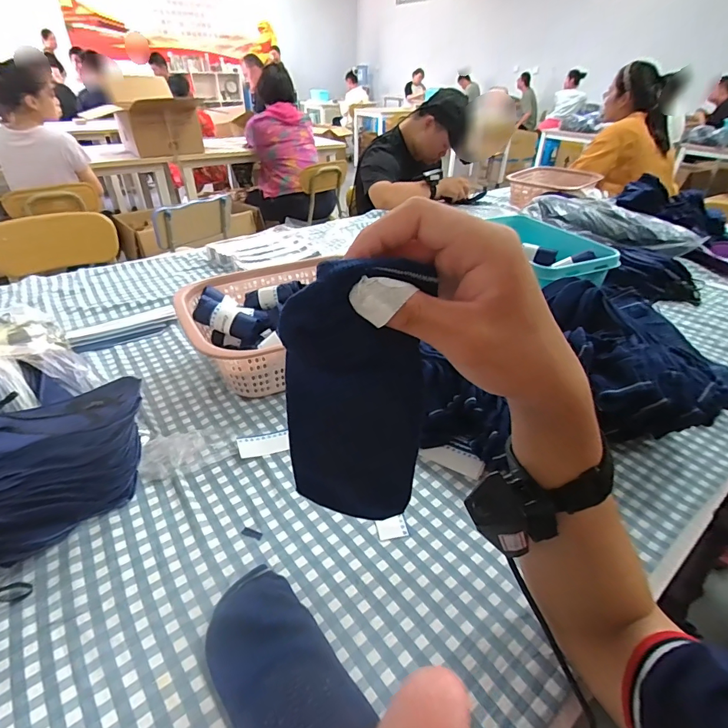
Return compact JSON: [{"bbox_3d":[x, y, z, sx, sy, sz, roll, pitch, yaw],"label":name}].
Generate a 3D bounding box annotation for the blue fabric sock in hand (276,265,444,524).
[{"bbox_3d":[-0.006,0.031,0.262,0.083,0.204,0.015,-5,39,-3],"label":"blue fabric sock in hand"}]

